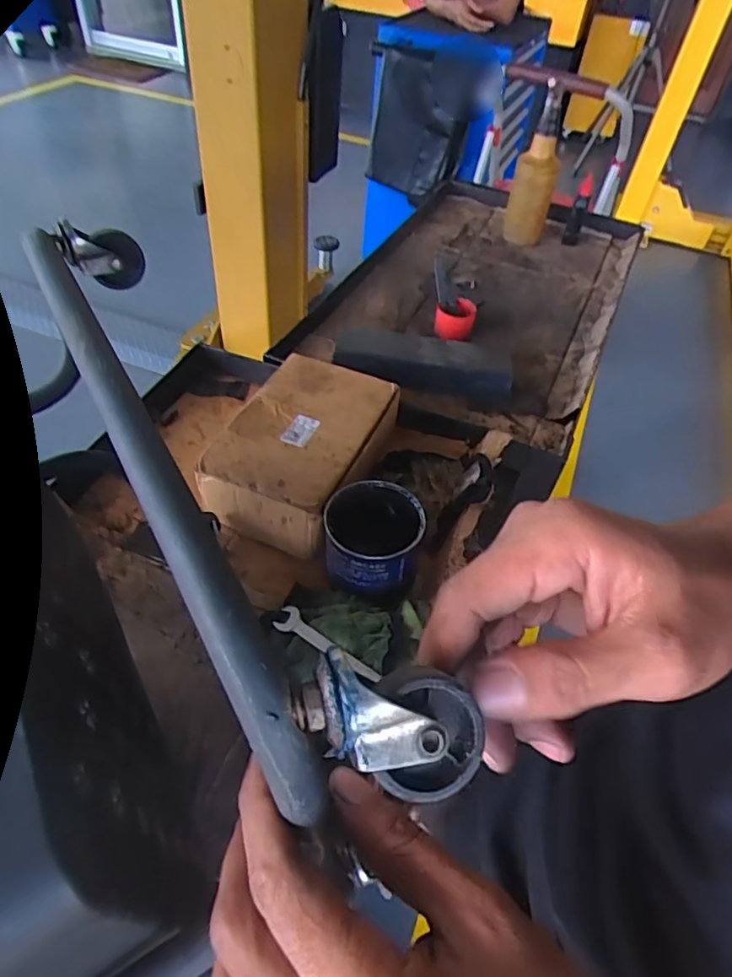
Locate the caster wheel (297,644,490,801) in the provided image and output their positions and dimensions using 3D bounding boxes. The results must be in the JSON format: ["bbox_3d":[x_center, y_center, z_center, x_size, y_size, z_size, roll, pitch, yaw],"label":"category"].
[{"bbox_3d":[0.007,0.073,0.178,0.058,0.029,0.032,9,48,2],"label":"caster wheel"}]

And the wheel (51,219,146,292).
[{"bbox_3d":[-0.184,-0.165,0.399,0.052,0.043,0.028,-15,51,-19],"label":"wheel"}]

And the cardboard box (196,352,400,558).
[{"bbox_3d":[-0.075,-0.051,0.704,0.157,0.081,0.235,20,49,12],"label":"cardboard box"}]

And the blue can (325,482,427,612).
[{"bbox_3d":[0.005,0.057,0.595,0.100,0.083,0.104,12,48,5],"label":"blue can"}]

